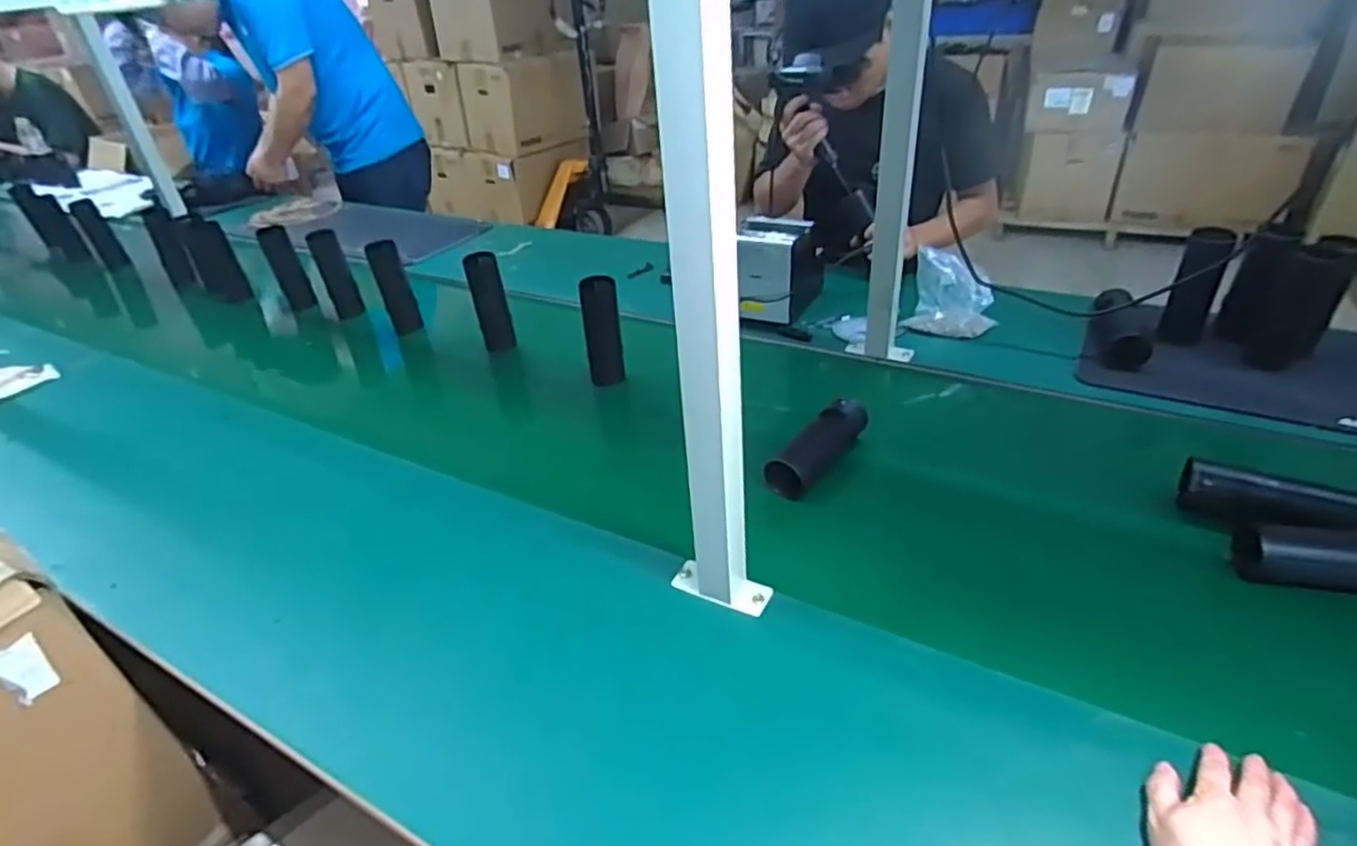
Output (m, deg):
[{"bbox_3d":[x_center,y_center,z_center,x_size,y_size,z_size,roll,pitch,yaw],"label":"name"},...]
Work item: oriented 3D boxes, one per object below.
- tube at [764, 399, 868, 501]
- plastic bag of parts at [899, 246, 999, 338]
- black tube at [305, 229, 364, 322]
[{"bbox_3d":[0.177,0.028,0.877,0.055,0.054,0.168,22,42,34],"label":"tube"},{"bbox_3d":[0.442,-0.209,1.120,0.129,0.126,0.060,17,39,28],"label":"plastic bag of parts"},{"bbox_3d":[-0.702,-0.302,1.429,0.058,0.173,0.051,-22,37,-24],"label":"black tube"}]

